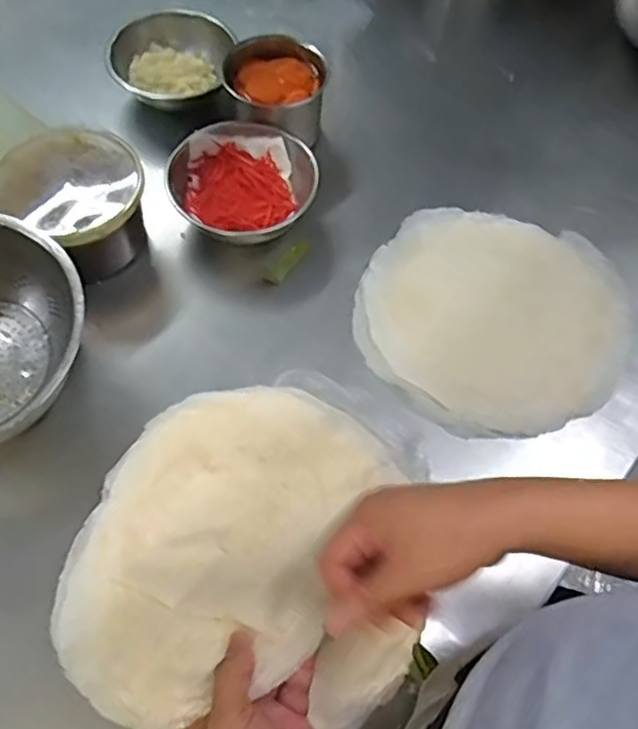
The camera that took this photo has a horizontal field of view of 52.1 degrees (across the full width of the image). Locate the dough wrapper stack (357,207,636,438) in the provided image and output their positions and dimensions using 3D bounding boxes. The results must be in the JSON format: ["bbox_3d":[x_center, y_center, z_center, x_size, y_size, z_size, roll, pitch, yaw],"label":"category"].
[{"bbox_3d":[0.183,-0.054,0.680,0.261,0.018,0.270,37,67,15],"label":"dough wrapper stack"}]

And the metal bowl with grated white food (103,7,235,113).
[{"bbox_3d":[-0.180,-0.363,0.790,0.125,0.074,0.128,9,63,2],"label":"metal bowl with grated white food"}]

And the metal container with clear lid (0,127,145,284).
[{"bbox_3d":[-0.245,-0.159,0.667,0.129,0.096,0.146,-9,64,-7],"label":"metal container with clear lid"}]

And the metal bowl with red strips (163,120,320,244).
[{"bbox_3d":[-0.085,-0.195,0.719,0.149,0.056,0.136,1,63,-2],"label":"metal bowl with red strips"}]

